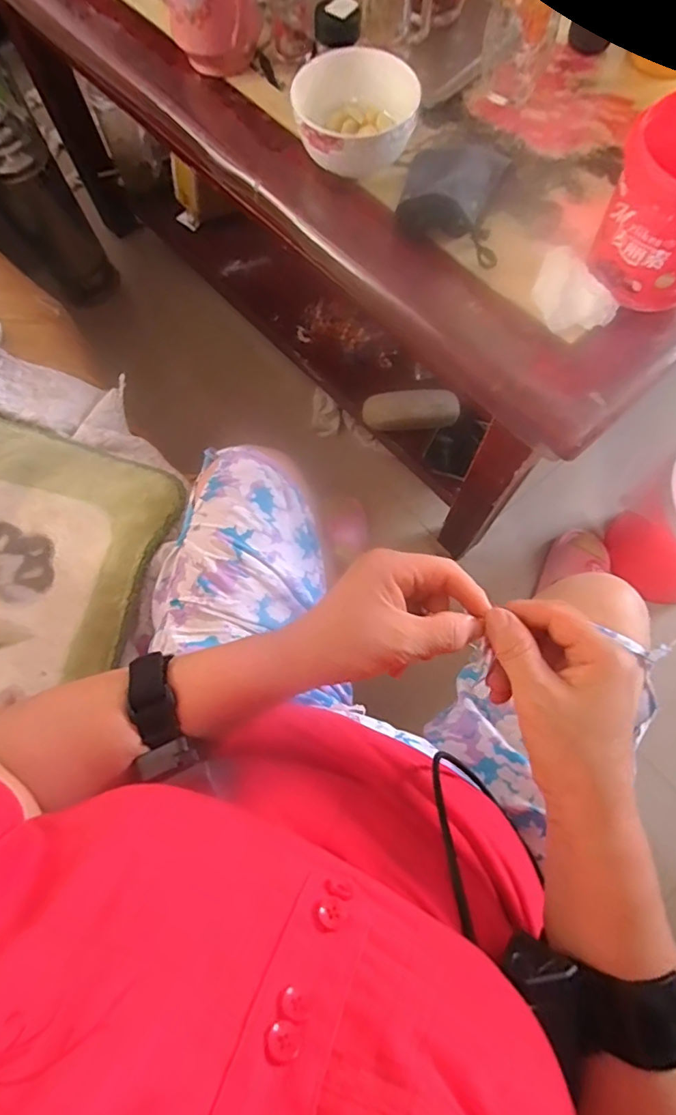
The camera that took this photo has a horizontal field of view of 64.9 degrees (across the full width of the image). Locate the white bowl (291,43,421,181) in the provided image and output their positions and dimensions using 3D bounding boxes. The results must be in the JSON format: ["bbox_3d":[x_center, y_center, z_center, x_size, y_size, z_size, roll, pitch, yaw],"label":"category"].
[{"bbox_3d":[0.023,-0.461,0.560,0.109,0.060,0.109,7,74,4],"label":"white bowl"}]

